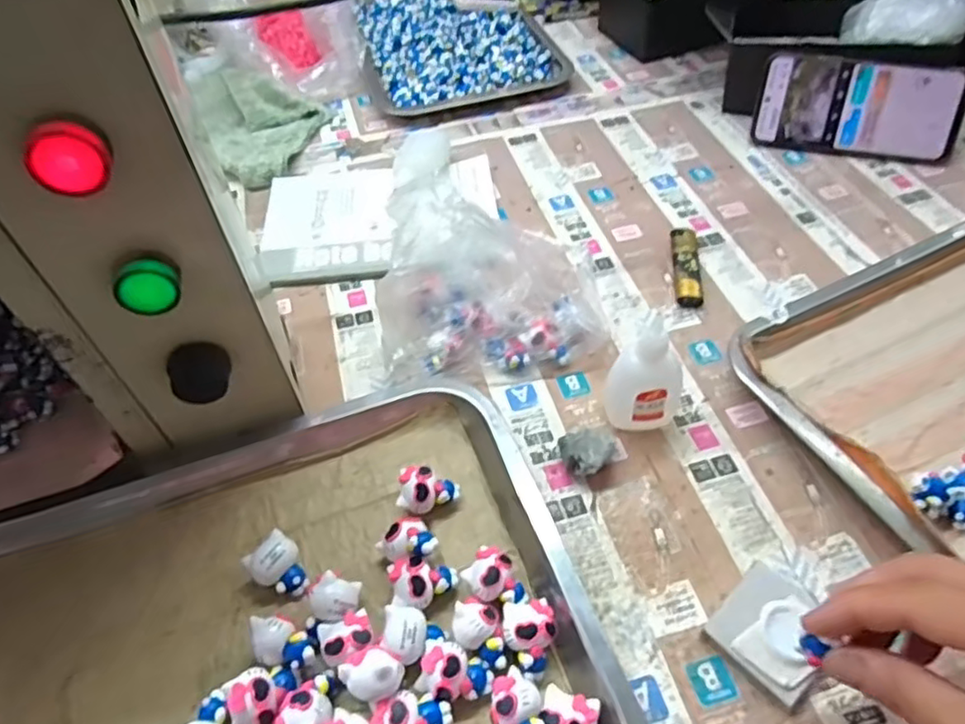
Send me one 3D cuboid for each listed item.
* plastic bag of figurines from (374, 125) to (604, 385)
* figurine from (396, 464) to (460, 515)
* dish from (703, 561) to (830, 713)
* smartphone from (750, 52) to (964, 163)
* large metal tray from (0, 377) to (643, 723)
[{"bbox_3d":[0.004,-0.061,0.425,0.146,0.099,0.096,-6,50,-1],"label":"plastic bag of figurines"},{"bbox_3d":[-0.033,0.075,0.364,0.033,0.022,0.026,17,53,16],"label":"figurine"},{"bbox_3d":[0.145,0.133,0.317,0.053,0.016,0.050,-38,58,-25],"label":"dish"},{"bbox_3d":[0.329,-0.223,0.565,0.161,0.075,0.007,12,22,13],"label":"smartphone"},{"bbox_3d":[-0.121,0.146,0.313,0.339,0.027,0.262,-16,51,-10],"label":"large metal tray"}]

